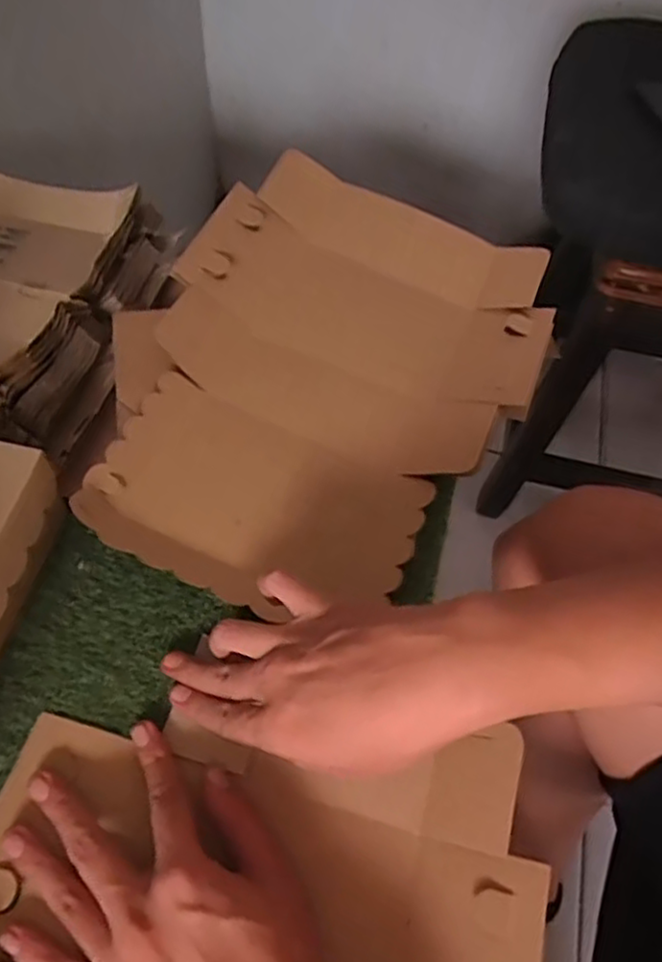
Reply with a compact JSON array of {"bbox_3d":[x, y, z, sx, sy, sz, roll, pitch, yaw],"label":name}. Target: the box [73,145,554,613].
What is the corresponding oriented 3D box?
[{"bbox_3d":[0.003,-0.090,0.555,0.284,0.048,0.409,22,59,11],"label":"box"}]

